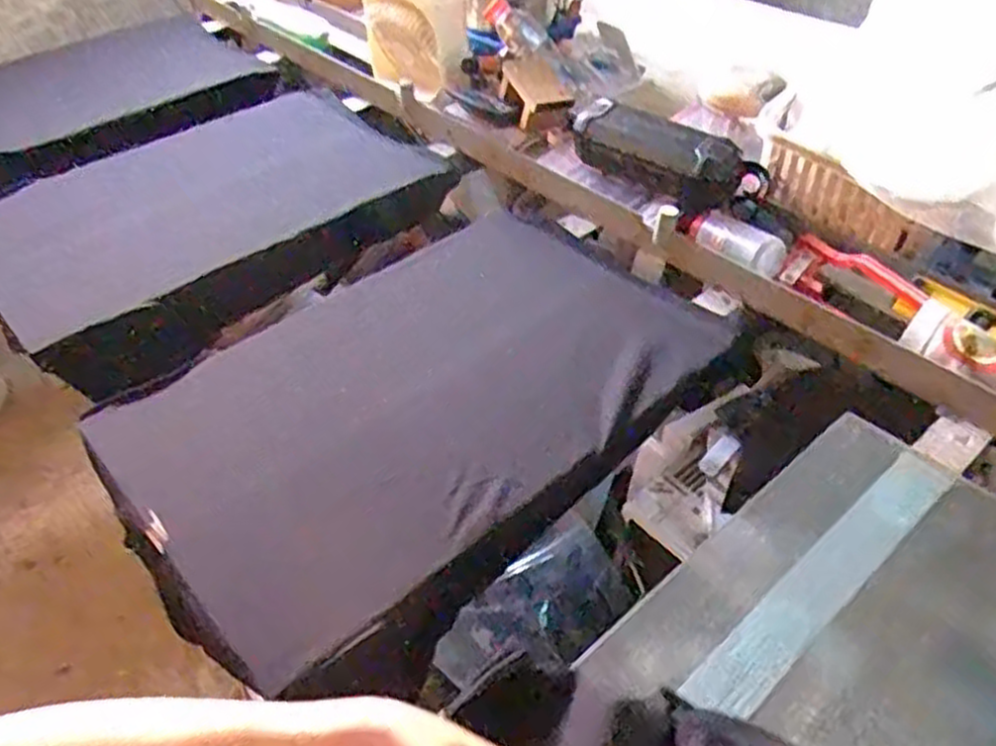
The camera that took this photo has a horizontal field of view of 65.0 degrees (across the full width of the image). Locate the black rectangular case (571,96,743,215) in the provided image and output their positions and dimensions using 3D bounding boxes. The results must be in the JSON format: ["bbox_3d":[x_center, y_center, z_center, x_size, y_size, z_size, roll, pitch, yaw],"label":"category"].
[{"bbox_3d":[0.205,-0.302,1.063,0.250,0.075,0.056,28,51,28],"label":"black rectangular case"}]

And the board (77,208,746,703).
[{"bbox_3d":[-0.077,0.033,0.877,0.639,0.090,0.415,-35,56,-27],"label":"board"}]

